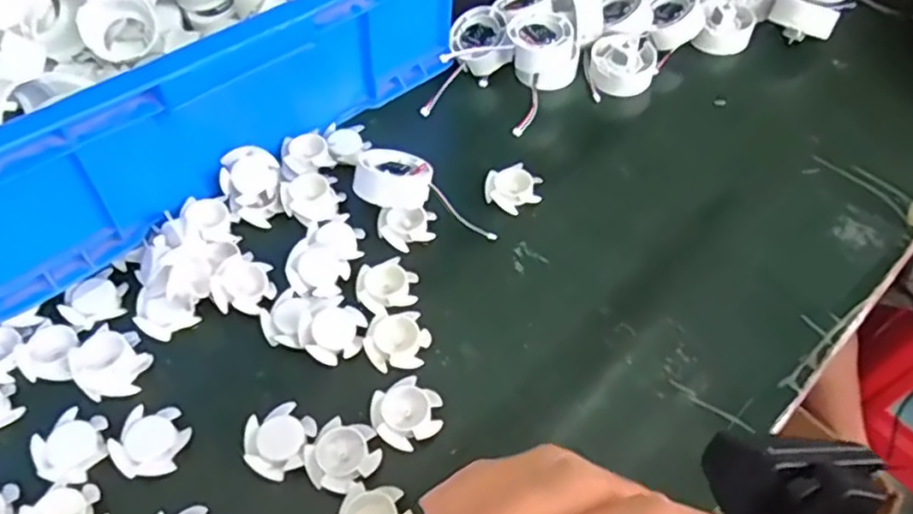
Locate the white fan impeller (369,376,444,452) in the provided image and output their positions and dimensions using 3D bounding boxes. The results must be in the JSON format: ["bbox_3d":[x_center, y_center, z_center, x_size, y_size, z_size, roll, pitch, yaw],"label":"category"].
[{"bbox_3d":[-0.029,0.092,0.398,0.039,0.012,0.037,2,55,-3],"label":"white fan impeller"}]

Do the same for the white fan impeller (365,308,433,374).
[{"bbox_3d":[-0.037,0.052,0.426,0.040,0.012,0.038,0,52,0],"label":"white fan impeller"}]

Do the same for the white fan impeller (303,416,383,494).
[{"bbox_3d":[-0.064,0.111,0.378,0.040,0.009,0.035,-37,61,-25],"label":"white fan impeller"}]

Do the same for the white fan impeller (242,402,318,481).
[{"bbox_3d":[-0.102,0.105,0.387,0.038,0.010,0.040,12,53,9],"label":"white fan impeller"}]

